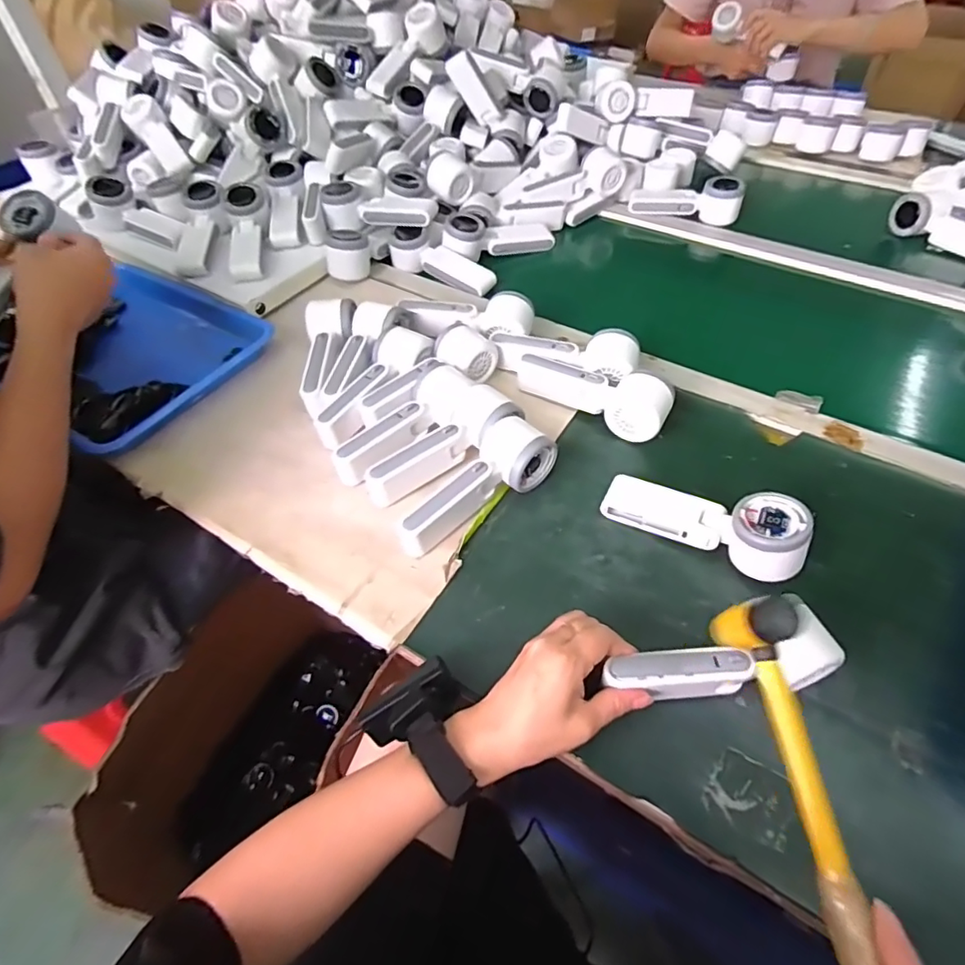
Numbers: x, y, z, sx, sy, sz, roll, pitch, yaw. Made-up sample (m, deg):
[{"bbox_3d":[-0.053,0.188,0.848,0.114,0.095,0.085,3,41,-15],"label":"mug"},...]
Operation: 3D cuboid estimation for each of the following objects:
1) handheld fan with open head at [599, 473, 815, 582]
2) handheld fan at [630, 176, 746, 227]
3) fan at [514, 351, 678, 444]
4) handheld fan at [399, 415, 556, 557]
[{"bbox_3d":[0.192,0.033,0.477,0.165,0.047,0.051,16,52,29],"label":"handheld fan with open head"},{"bbox_3d":[0.317,-0.445,0.844,0.165,0.049,0.056,9,51,8],"label":"handheld fan"},{"bbox_3d":[0.119,-0.099,0.582,0.165,0.054,0.059,33,58,25],"label":"fan"},{"bbox_3d":[-0.009,0.002,0.495,0.071,0.054,0.162,35,59,26],"label":"handheld fan"}]

